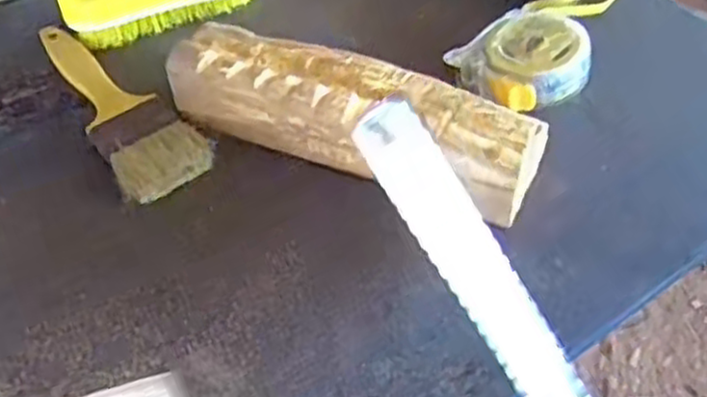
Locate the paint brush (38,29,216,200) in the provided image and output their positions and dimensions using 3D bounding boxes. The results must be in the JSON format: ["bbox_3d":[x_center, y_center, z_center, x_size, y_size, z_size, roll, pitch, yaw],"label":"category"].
[{"bbox_3d":[-0.143,-0.063,0.448,0.050,0.013,0.173,-28,53,-20],"label":"paint brush"}]

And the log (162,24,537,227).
[{"bbox_3d":[-0.002,-0.044,0.402,0.201,0.039,0.062,19,52,18],"label":"log"}]

